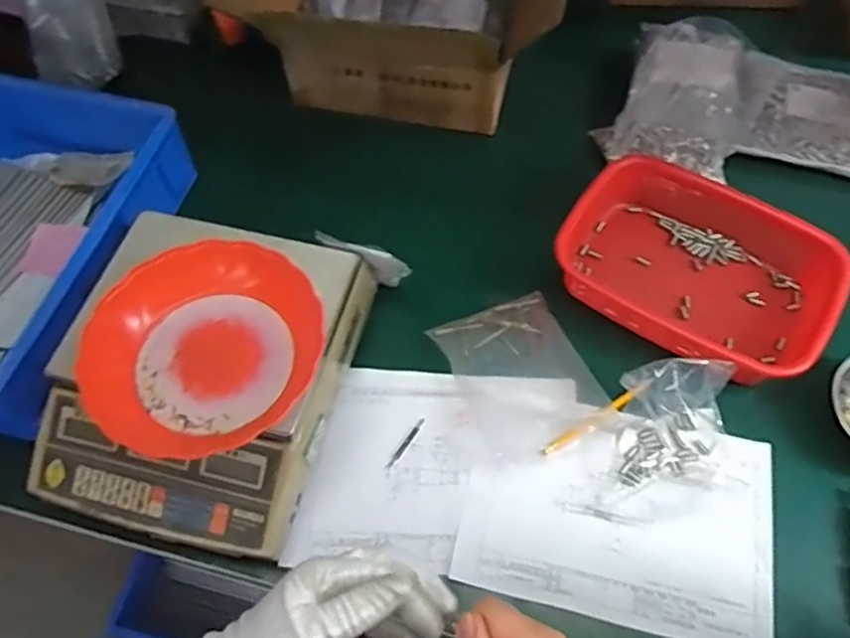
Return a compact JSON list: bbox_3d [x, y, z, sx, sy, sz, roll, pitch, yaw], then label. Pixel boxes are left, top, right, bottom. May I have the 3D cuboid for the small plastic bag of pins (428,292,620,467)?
[{"bbox_3d":[0.101,0.065,0.731,0.151,0.011,0.181,-23,63,-11],"label":"small plastic bag of pins"}]

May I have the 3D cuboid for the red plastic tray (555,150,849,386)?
[{"bbox_3d":[0.320,-0.070,0.767,0.290,0.070,0.226,30,66,16],"label":"red plastic tray"}]

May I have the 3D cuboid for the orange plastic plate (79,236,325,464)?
[{"bbox_3d":[-0.204,0.026,0.625,0.208,0.072,0.203,0,61,1],"label":"orange plastic plate"}]

